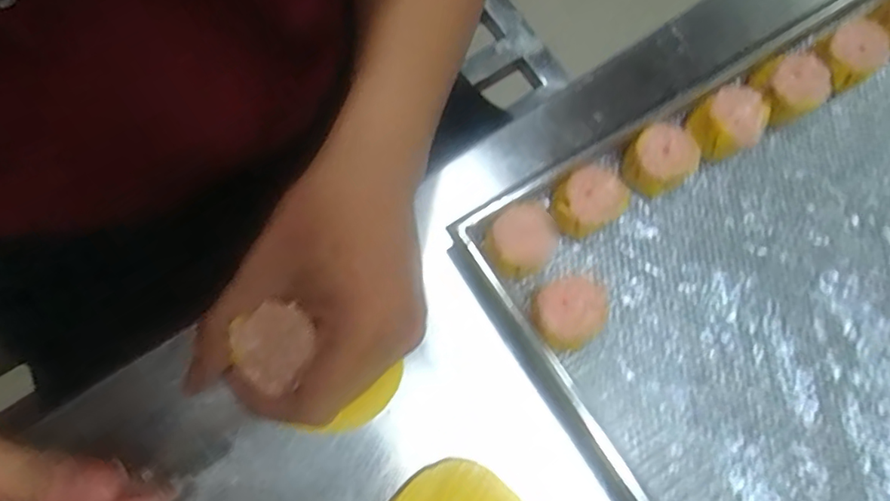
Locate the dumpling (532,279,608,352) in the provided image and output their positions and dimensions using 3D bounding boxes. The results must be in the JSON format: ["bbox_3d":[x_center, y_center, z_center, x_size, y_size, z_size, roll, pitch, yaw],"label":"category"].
[{"bbox_3d":[0.068,0.037,0.321,0.040,0.032,0.035,-23,74,-5],"label":"dumpling"}]

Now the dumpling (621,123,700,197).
[{"bbox_3d":[0.128,-0.052,0.348,0.036,0.031,0.036,0,73,1],"label":"dumpling"}]

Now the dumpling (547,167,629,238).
[{"bbox_3d":[0.082,-0.025,0.339,0.041,0.033,0.034,-37,76,-9],"label":"dumpling"}]

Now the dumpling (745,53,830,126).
[{"bbox_3d":[0.212,-0.100,0.362,0.047,0.035,0.038,-24,74,-6],"label":"dumpling"}]

